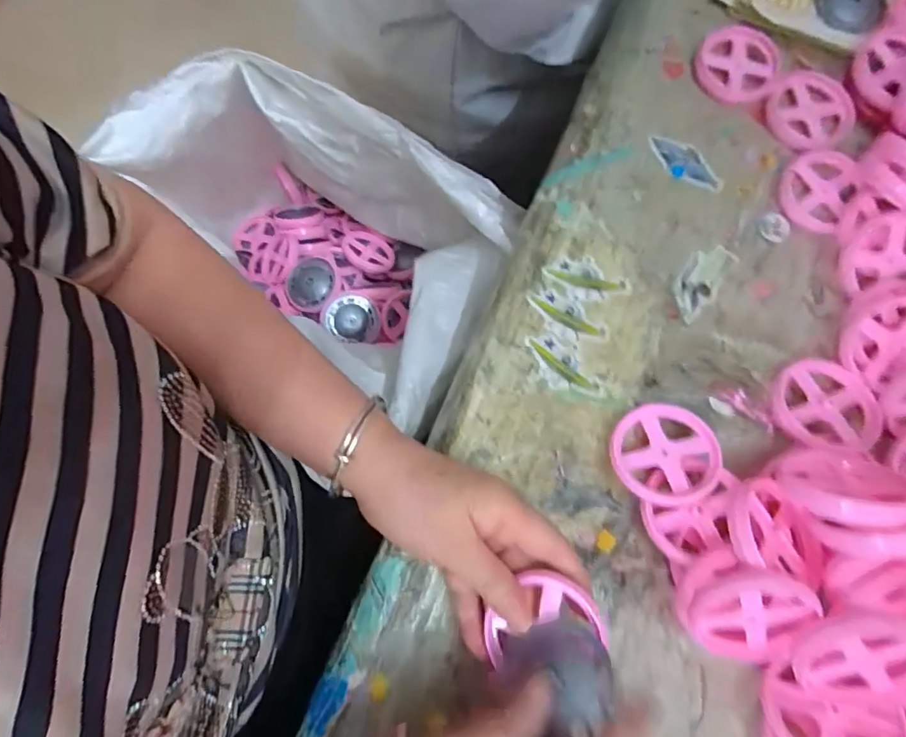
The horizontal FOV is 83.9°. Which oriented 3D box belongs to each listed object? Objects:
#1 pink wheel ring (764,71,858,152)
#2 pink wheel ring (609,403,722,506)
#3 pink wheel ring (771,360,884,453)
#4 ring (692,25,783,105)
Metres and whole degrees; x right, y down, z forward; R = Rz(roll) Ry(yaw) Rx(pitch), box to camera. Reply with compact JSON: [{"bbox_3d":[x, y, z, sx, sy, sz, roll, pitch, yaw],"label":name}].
[{"bbox_3d":[0.283,-0.204,0.392,0.078,0.010,0.063,-37,78,-9],"label":"pink wheel ring"},{"bbox_3d":[0.134,0.054,0.318,0.064,0.012,0.062,-4,61,7],"label":"pink wheel ring"},{"bbox_3d":[0.241,0.026,0.324,0.062,0.014,0.064,0,62,0],"label":"pink wheel ring"},{"bbox_3d":[0.227,-0.243,0.401,0.063,0.007,0.071,27,77,6],"label":"ring"}]

